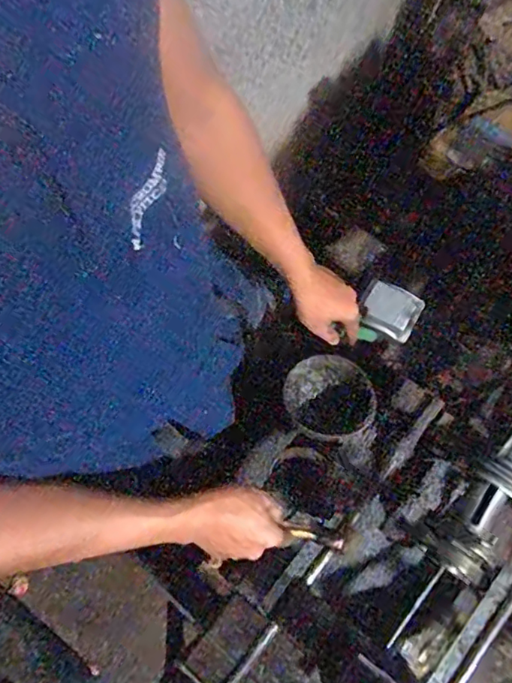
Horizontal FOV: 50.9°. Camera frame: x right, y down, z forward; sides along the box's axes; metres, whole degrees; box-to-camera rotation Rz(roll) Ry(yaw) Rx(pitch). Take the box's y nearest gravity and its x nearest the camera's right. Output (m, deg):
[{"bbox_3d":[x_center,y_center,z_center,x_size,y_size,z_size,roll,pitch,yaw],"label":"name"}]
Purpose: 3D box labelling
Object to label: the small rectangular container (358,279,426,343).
[{"bbox_3d":[0.198,-0.047,0.802,0.086,0.010,0.071,29,78,8],"label":"small rectangular container"}]

